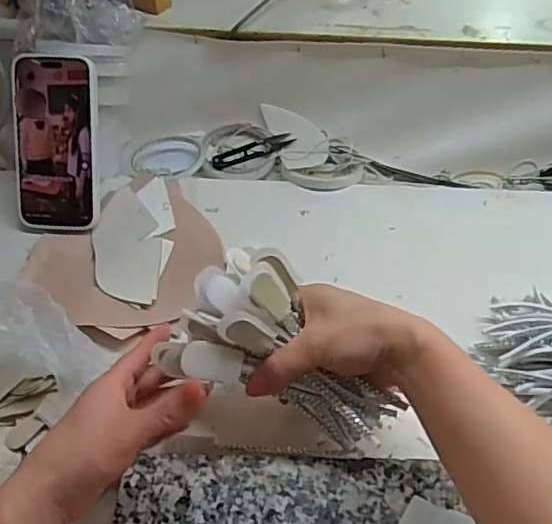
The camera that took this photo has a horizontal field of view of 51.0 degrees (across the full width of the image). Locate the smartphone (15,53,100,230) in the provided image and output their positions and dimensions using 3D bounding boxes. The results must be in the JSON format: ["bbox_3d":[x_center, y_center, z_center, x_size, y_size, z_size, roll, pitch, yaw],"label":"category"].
[{"bbox_3d":[-0.217,-0.116,0.569,0.083,0.167,0.012,4,10,9],"label":"smartphone"}]

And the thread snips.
[{"bbox_3d":[-0.027,-0.131,0.673,0.100,0.012,0.027,-19,53,-14],"label":"thread snips"}]

